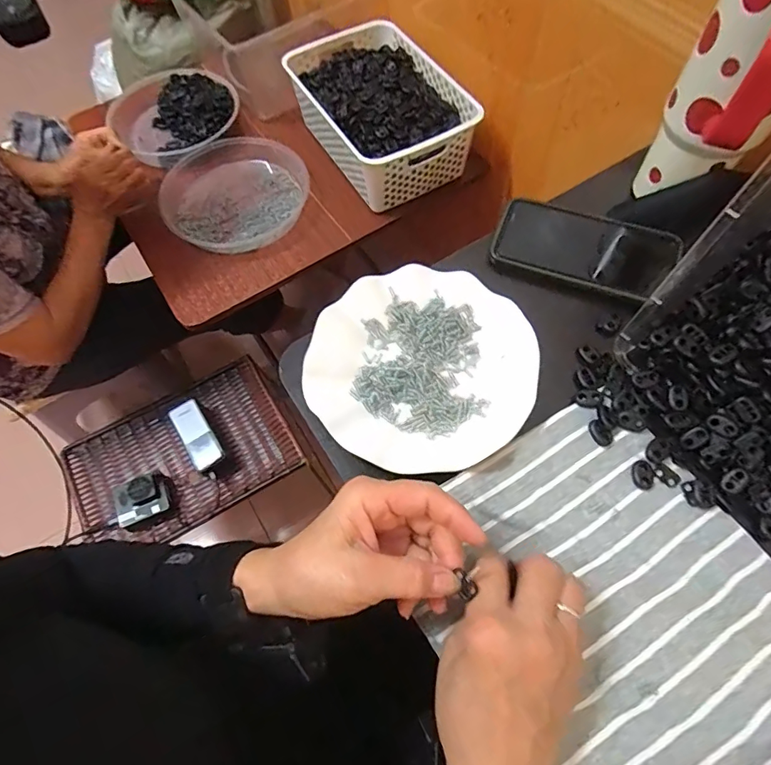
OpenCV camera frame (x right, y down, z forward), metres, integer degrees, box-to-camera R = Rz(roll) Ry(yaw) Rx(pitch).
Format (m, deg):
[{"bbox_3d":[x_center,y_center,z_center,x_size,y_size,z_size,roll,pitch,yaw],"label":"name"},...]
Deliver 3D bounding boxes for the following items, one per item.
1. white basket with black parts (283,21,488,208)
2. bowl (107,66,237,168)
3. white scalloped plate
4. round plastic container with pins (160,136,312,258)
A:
[{"bbox_3d":[-0.005,-0.445,0.785,0.210,0.104,0.315,-28,67,-10],"label":"white basket with black parts"},{"bbox_3d":[-0.381,-0.487,0.870,0.212,0.057,0.249,-35,68,-13],"label":"bowl"},{"bbox_3d":[0.027,-0.013,0.392,0.177,0.026,0.178,-1,65,2],"label":"white scalloped plate"},{"bbox_3d":[-0.244,-0.314,0.775,0.227,0.036,0.234,-1,65,2],"label":"round plastic container with pins"}]

